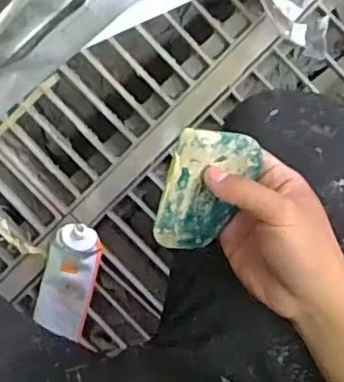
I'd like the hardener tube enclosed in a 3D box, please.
[{"bbox_3d":[-0.153,0.131,0.881,0.076,0.041,0.171,15,98,3],"label":"hardener tube"}]

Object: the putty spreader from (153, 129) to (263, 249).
[{"bbox_3d":[0.025,0.002,0.443,0.062,0.007,0.095,6,117,-17],"label":"putty spreader"}]

